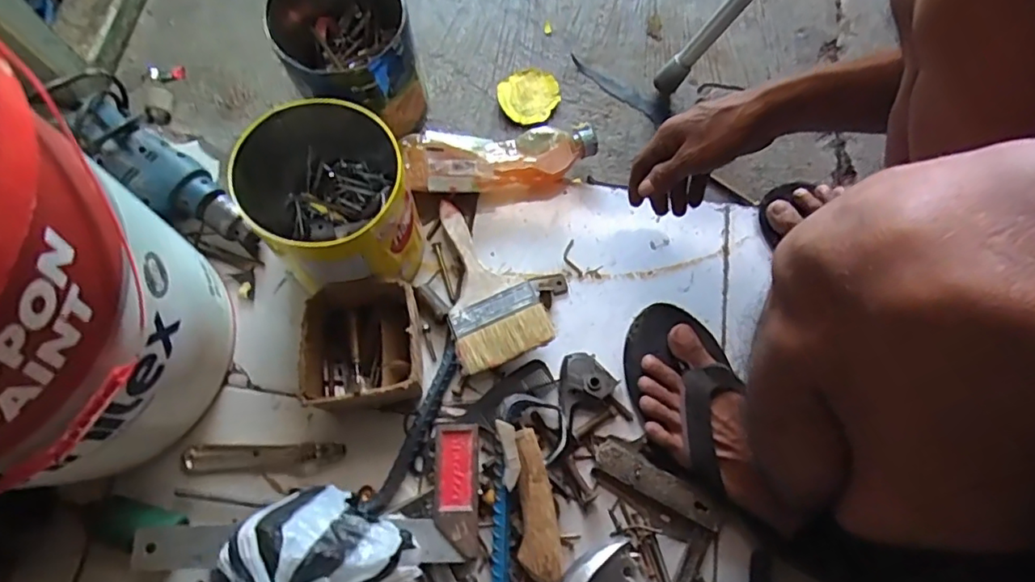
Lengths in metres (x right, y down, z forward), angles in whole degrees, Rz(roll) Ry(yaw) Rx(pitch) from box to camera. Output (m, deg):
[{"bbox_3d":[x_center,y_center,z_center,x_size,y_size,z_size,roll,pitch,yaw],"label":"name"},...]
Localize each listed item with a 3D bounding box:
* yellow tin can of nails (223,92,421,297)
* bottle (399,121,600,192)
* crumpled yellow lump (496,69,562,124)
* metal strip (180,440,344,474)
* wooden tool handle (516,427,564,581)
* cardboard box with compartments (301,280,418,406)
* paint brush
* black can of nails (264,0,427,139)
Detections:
[{"bbox_3d":[-0.181,-0.084,0.569,0.147,0.155,0.162,-26,74,-10],"label":"yellow tin can of nails"},{"bbox_3d":[-0.018,-0.149,0.651,0.220,0.061,0.070,-9,72,-5],"label":"bottle"},{"bbox_3d":[0.017,-0.251,0.727,0.069,0.017,0.078,34,74,9],"label":"crumpled yellow lump"},{"bbox_3d":[-0.249,0.165,0.561,0.151,0.010,0.028,-2,71,-3],"label":"metal strip"},{"bbox_3d":[0.017,0.198,0.525,0.036,0.023,0.139,-8,89,-4],"label":"wooden tool handle"},{"bbox_3d":[-0.148,0.056,0.562,0.102,0.078,0.117,-2,71,-3],"label":"cardboard box with compartments"},{"bbox_3d":[-0.035,-0.015,0.603,0.095,0.016,0.186,-19,68,0],"label":"paint brush"},{"bbox_3d":[-0.188,-0.263,0.640,0.137,0.138,0.161,-18,73,-8],"label":"black can of nails"}]

